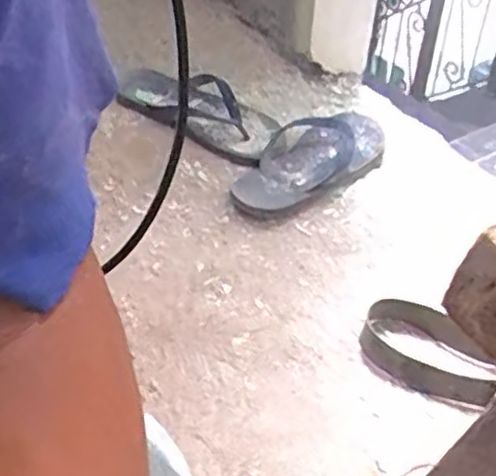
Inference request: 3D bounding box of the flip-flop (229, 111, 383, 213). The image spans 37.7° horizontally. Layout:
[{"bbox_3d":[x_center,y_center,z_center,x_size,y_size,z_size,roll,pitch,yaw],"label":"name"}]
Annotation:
[{"bbox_3d":[0.081,-0.115,0.966,0.273,0.042,0.130,-29,50,-33],"label":"flip-flop"}]

